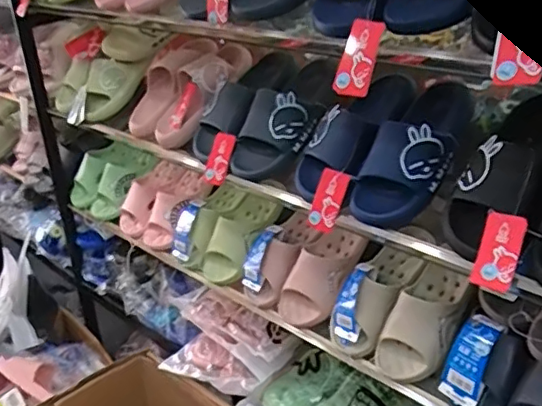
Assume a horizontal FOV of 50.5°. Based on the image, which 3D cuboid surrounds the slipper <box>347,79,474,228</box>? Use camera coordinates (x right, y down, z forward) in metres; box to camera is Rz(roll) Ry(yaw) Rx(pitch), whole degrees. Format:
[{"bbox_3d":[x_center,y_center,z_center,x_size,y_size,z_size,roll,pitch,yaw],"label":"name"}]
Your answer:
[{"bbox_3d":[0.211,-0.079,0.829,0.104,0.083,0.250,24,71,41],"label":"slipper"}]

